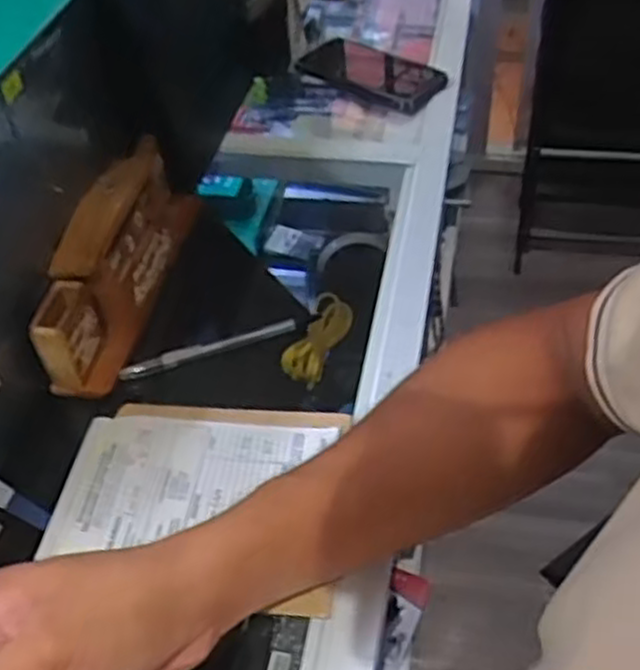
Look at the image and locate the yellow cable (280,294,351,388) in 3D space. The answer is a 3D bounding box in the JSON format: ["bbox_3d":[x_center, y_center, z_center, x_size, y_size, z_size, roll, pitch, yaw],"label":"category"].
[{"bbox_3d":[-0.001,0.003,0.853,0.043,0.033,0.120,13,47,17],"label":"yellow cable"}]

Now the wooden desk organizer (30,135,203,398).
[{"bbox_3d":[-0.151,-0.068,0.597,0.051,0.087,0.244,4,45,8],"label":"wooden desk organizer"}]

